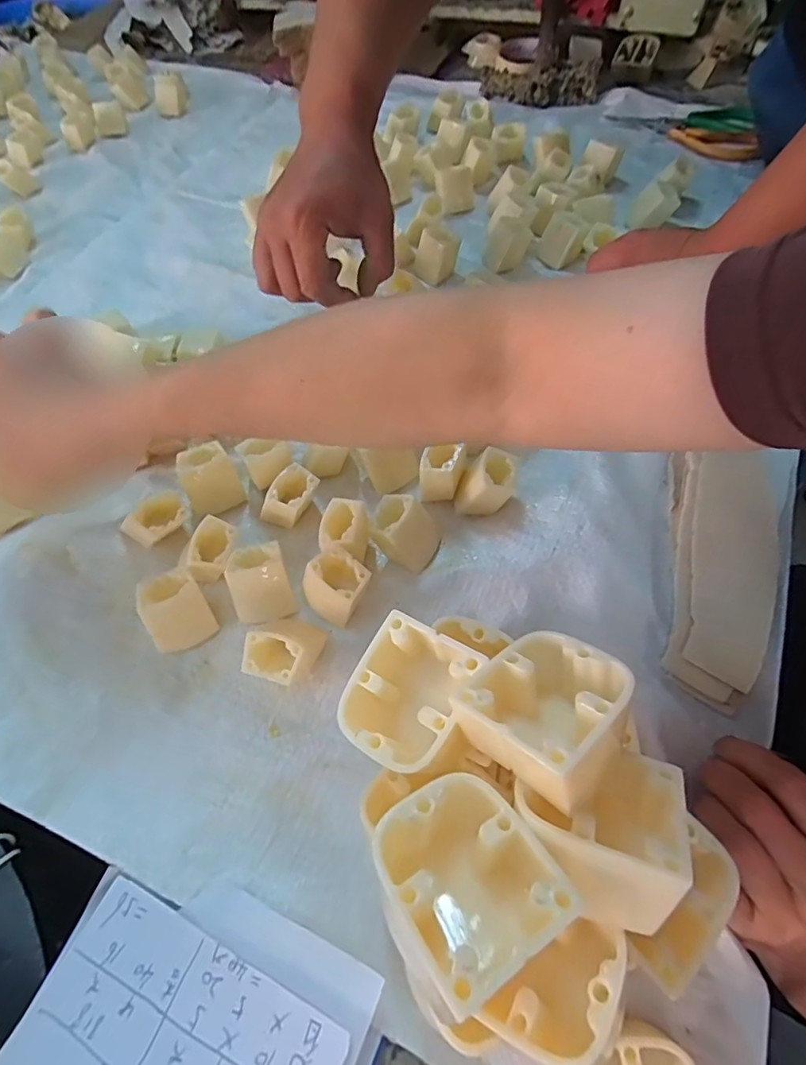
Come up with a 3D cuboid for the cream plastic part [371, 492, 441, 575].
[{"bbox_3d":[0.001,0.000,0.356,0.044,0.028,0.040,14,61,10],"label":"cream plastic part"}]

